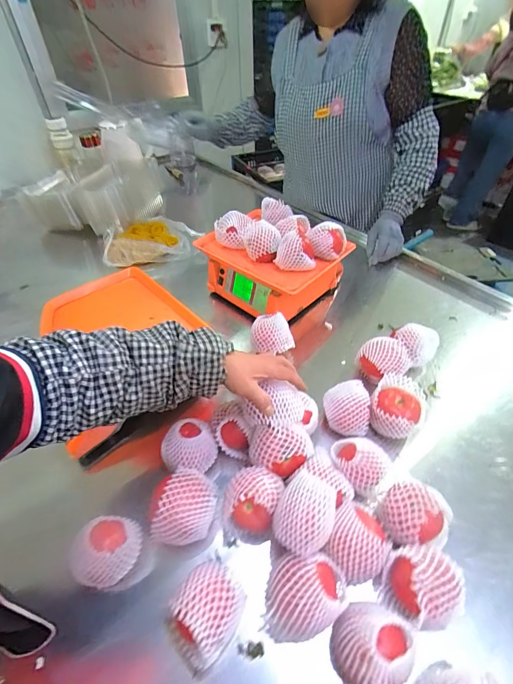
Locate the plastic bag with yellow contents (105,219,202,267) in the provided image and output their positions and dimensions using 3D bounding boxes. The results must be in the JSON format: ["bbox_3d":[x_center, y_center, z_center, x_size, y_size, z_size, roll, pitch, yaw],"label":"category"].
[{"bbox_3d":[-0.310,-0.302,0.983,0.270,0.055,0.182,-13,47,-11],"label":"plastic bag with yellow contents"}]

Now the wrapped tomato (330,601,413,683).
[{"bbox_3d":[0.119,0.314,0.344,0.072,0.066,0.066,-5,46,-3],"label":"wrapped tomato"}]

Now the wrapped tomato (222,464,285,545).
[{"bbox_3d":[-0.004,0.214,0.452,0.072,0.070,0.077,14,47,15],"label":"wrapped tomato"}]

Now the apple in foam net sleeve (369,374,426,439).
[{"bbox_3d":[0.235,0.108,0.553,0.079,0.076,0.086,26,52,25],"label":"apple in foam net sleeve"}]

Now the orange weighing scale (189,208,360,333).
[{"bbox_3d":[0.040,-0.177,0.812,0.305,0.154,0.248,29,53,27],"label":"orange weighing scale"}]

